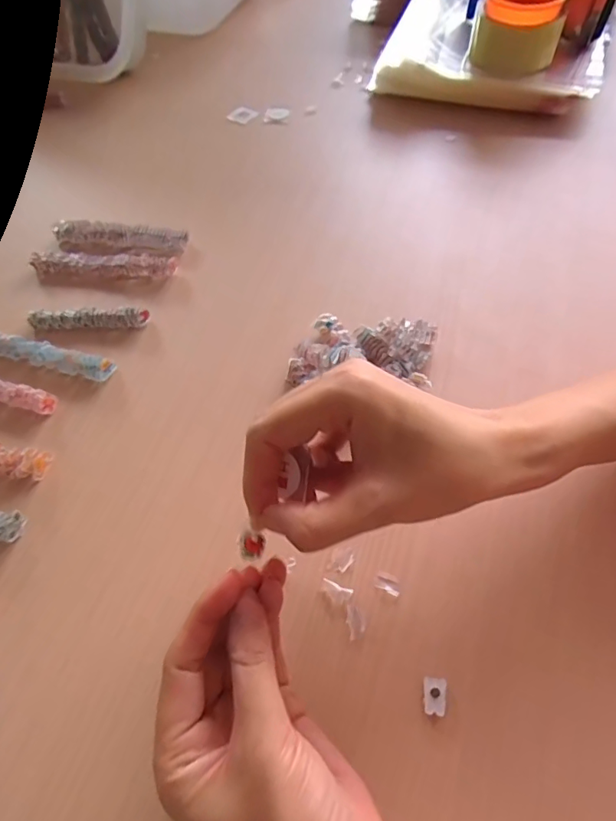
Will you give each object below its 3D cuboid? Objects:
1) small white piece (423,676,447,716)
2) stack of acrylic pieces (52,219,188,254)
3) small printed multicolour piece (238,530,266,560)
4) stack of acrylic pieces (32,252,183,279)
[{"bbox_3d":[0.061,0.137,0.239,0.011,0.004,0.016,5,57,9],"label":"small white piece"},{"bbox_3d":[-0.171,-0.156,0.445,0.123,0.017,0.020,5,57,7],"label":"stack of acrylic pieces"},{"bbox_3d":[-0.025,0.059,0.216,0.011,0.006,0.013,-14,56,-5],"label":"small printed multicolour piece"},{"bbox_3d":[-0.176,-0.128,0.428,0.126,0.018,0.022,4,57,8],"label":"stack of acrylic pieces"}]

